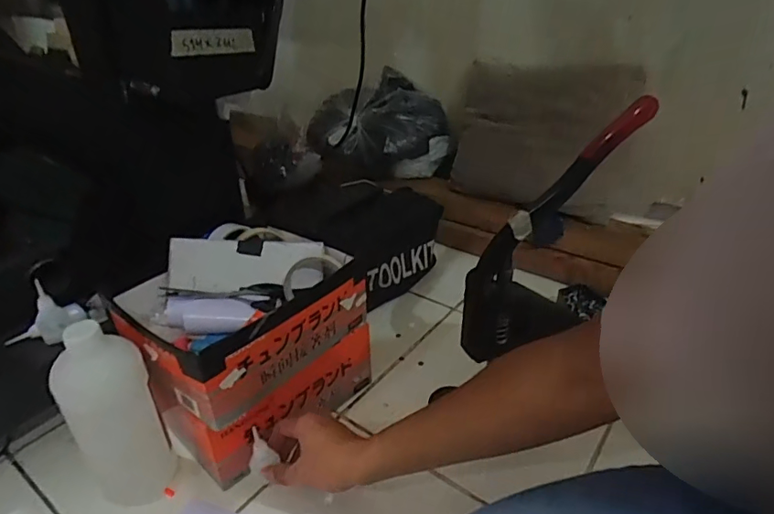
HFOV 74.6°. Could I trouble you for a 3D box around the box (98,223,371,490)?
[{"bbox_3d":[-0.185,0.108,0.669,0.211,0.208,0.259,20,38,32],"label":"box"}]

